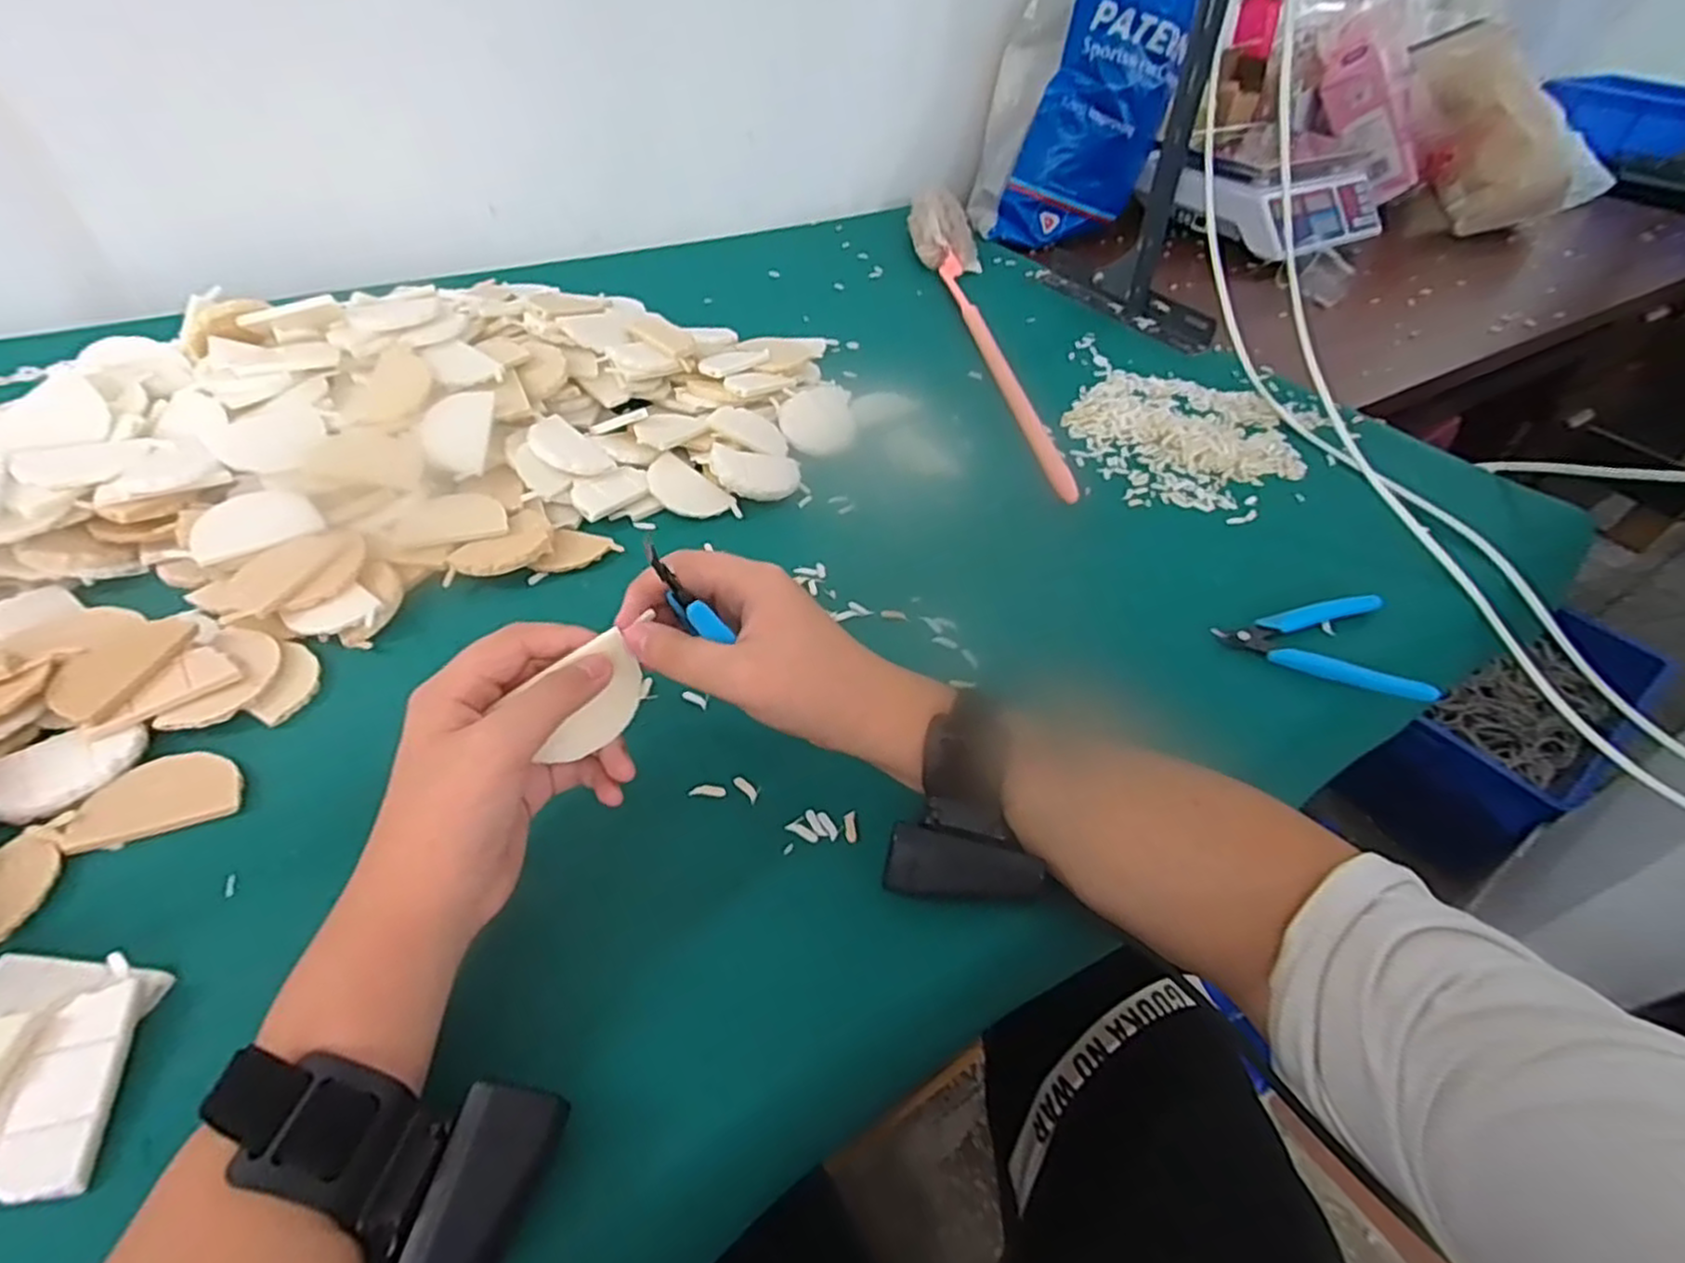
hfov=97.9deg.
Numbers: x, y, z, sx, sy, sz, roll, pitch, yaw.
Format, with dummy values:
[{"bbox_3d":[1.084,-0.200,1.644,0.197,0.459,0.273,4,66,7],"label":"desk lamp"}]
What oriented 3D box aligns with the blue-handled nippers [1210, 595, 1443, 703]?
[{"bbox_3d":[0.303,0.005,0.475,0.110,0.020,0.091,8,45,3],"label":"blue-handled nippers"}]

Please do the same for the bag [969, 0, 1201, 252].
[{"bbox_3d":[0.299,-0.706,0.968,0.228,0.310,0.144,-7,46,-12],"label":"bag"}]

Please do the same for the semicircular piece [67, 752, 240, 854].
[{"bbox_3d":[-0.334,0.081,0.360,0.064,0.007,0.046,-14,48,-17],"label":"semicircular piece"}]

